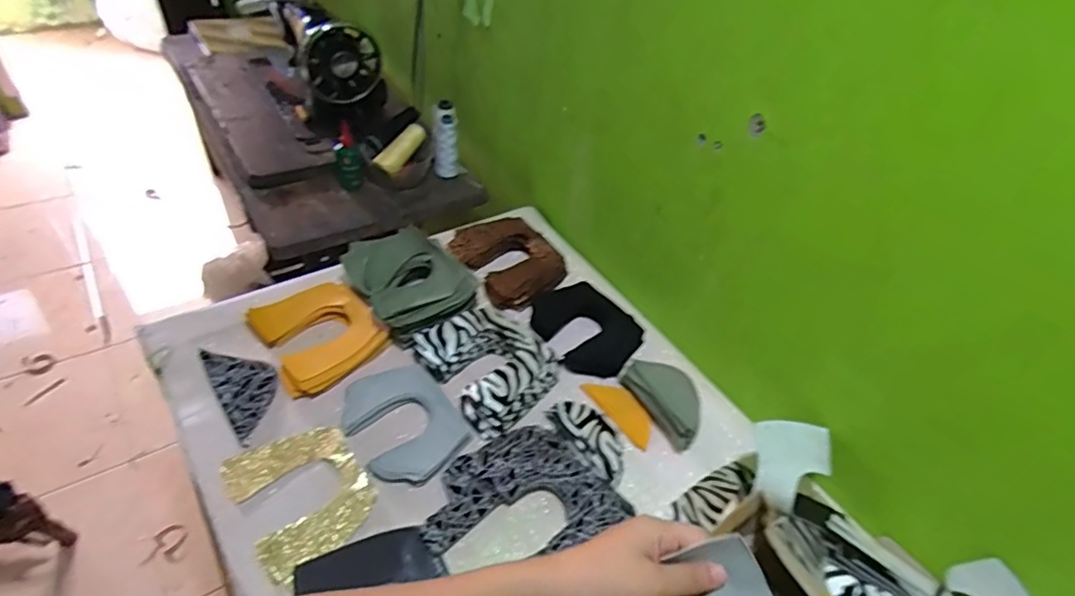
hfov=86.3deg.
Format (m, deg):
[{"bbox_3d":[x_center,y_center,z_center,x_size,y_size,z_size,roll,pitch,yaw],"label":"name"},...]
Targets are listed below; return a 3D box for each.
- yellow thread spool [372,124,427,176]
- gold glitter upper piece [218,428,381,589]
[{"bbox_3d":[-0.241,-0.266,1.022,0.033,0.035,0.110,34,74,24],"label":"yellow thread spool"},{"bbox_3d":[-0.251,0.207,0.616,0.123,0.005,0.157,-28,54,-28],"label":"gold glitter upper piece"}]

